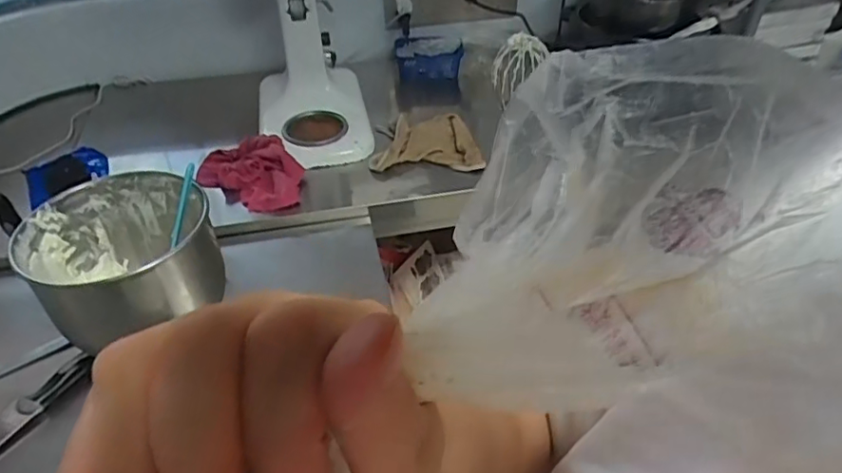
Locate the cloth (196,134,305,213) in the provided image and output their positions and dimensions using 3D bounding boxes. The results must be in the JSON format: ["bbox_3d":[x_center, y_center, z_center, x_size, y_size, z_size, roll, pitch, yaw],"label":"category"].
[{"bbox_3d":[-0.331,-0.120,1.136,0.197,0.062,0.208,-12,43,-13],"label":"cloth"}]

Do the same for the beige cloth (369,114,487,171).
[{"bbox_3d":[0.020,-0.207,1.257,0.233,0.037,0.192,4,41,5],"label":"beige cloth"}]

